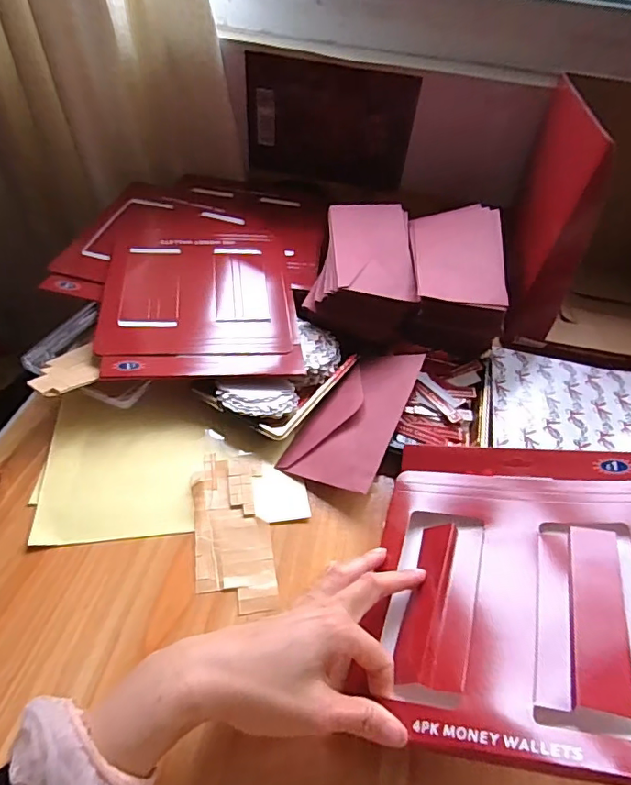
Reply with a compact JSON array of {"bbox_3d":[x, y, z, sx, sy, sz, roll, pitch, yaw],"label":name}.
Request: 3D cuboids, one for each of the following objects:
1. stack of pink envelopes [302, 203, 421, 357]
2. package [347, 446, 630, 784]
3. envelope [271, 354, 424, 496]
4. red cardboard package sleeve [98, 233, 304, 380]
[{"bbox_3d":[0.054,-0.151,0.618,0.118,0.067,0.212,5,45,-2],"label":"stack of pink envelopes"},{"bbox_3d":[0.137,0.125,0.359,0.184,0.018,0.231,-7,34,28],"label":"package"},{"bbox_3d":[0.044,0.018,0.512,0.087,0.012,0.181,12,48,26],"label":"envelope"},{"bbox_3d":[-0.127,-0.108,0.573,0.202,0.012,0.229,-4,52,-9],"label":"red cardboard package sleeve"}]

